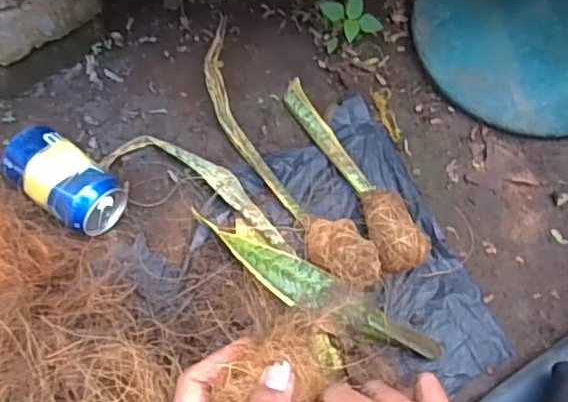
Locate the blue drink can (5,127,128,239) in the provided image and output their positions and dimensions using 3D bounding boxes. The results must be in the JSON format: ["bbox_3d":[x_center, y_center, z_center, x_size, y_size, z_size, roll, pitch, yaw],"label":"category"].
[{"bbox_3d":[-0.213,-0.017,0.587,0.113,0.064,0.064,36,70,12],"label":"blue drink can"}]

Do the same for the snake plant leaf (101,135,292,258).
[{"bbox_3d":[-0.083,-0.014,0.617,0.216,0.020,0.050,25,68,8],"label":"snake plant leaf"}]

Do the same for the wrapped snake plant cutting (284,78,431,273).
[{"bbox_3d":[0.073,-0.038,0.625,0.057,0.039,0.247,-24,70,-13],"label":"wrapped snake plant cutting"}]

